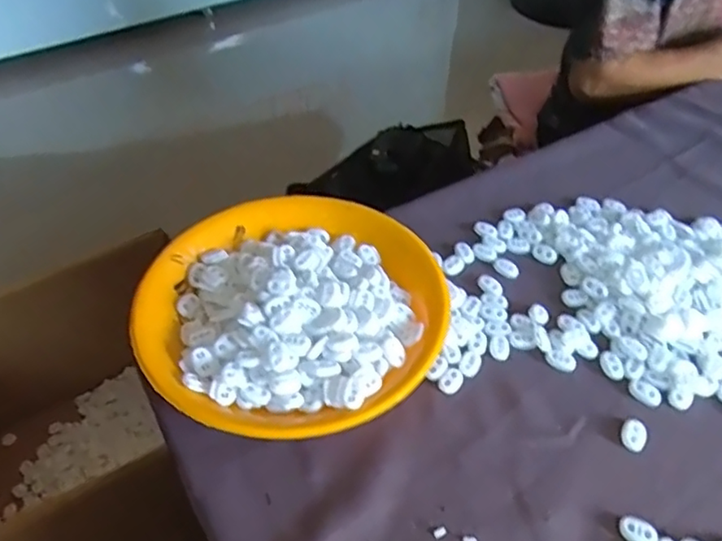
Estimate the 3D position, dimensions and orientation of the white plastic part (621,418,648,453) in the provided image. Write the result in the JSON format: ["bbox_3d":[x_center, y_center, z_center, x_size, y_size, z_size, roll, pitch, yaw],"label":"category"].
[{"bbox_3d":[0.197,0.118,0.434,0.017,0.004,0.027,21,48,19],"label":"white plastic part"}]

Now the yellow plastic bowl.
[{"bbox_3d":[-0.052,0.028,0.491,0.234,0.048,0.239,0,45,0],"label":"yellow plastic bowl"}]

